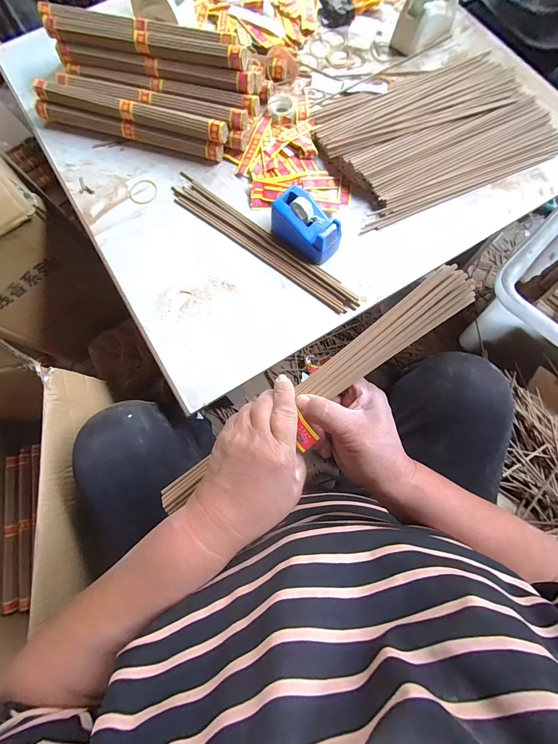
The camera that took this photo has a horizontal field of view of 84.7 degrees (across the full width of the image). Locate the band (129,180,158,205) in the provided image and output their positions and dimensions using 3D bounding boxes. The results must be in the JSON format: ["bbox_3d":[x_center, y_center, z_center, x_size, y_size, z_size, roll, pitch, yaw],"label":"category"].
[{"bbox_3d":[-0.217,-0.288,0.489,0.046,0.004,0.049,2,74,4],"label":"band"}]

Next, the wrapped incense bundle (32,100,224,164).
[{"bbox_3d":[-0.244,-0.393,0.499,0.315,0.030,0.024,17,78,4],"label":"wrapped incense bundle"}]

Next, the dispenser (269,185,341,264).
[{"bbox_3d":[0.036,-0.203,0.434,0.060,0.050,0.098,-43,80,-8],"label":"dispenser"}]

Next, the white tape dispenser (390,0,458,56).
[{"bbox_3d":[0.259,-0.621,0.530,0.125,0.060,0.058,-39,80,-8],"label":"white tape dispenser"}]

